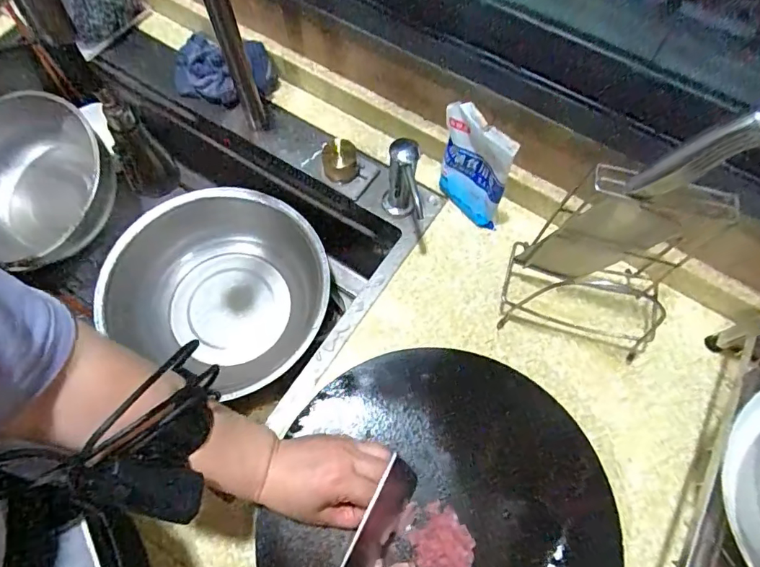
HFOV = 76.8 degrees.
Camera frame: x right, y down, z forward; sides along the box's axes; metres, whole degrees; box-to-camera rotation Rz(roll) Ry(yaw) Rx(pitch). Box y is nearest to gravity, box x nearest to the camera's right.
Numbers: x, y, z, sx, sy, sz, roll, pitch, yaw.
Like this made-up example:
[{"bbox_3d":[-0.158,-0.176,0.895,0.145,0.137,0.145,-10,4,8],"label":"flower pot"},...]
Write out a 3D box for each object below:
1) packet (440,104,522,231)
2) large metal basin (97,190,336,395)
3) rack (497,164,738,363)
[{"bbox_3d":[0.110,-0.142,0.587,0.028,0.147,0.107,-31,71,-13],"label":"packet"},{"bbox_3d":[-0.244,0.011,0.773,0.338,0.113,0.295,31,70,12],"label":"large metal basin"},{"bbox_3d":[0.234,-0.022,0.499,0.161,0.221,0.107,12,67,4],"label":"rack"}]

